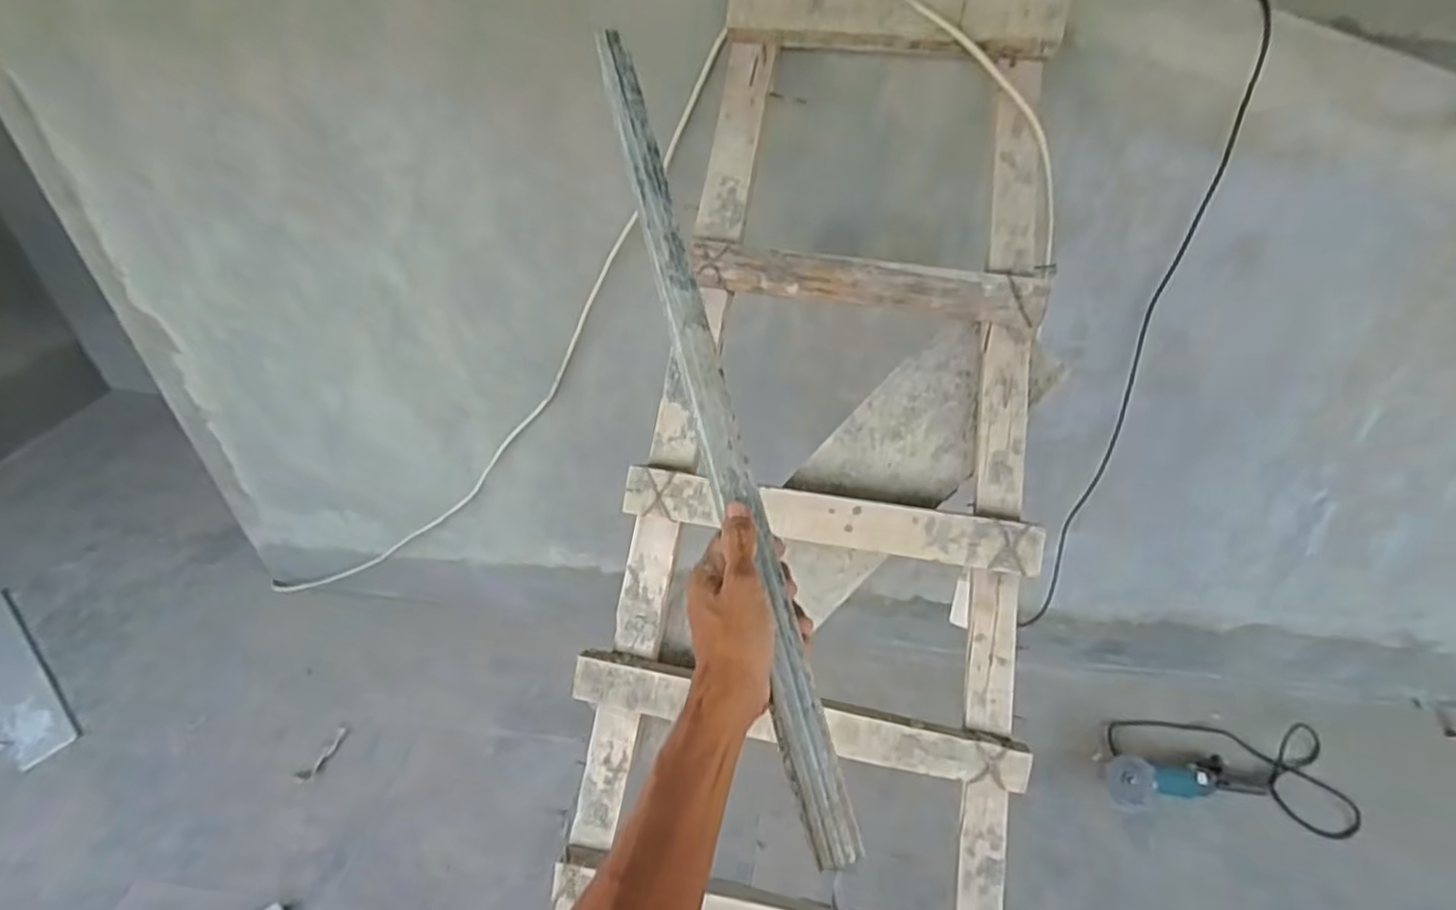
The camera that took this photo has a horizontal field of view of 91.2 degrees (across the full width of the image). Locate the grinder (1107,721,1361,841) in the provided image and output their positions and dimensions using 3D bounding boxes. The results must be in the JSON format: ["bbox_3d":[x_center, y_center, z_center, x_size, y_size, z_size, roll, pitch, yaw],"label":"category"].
[{"bbox_3d":[1.028,0.641,1.490,0.502,0.103,0.245,2,38,3],"label":"grinder"}]

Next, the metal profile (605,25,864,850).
[{"bbox_3d":[-0.023,-0.076,0.553,0.035,0.010,0.706,-11,67,-11],"label":"metal profile"}]

